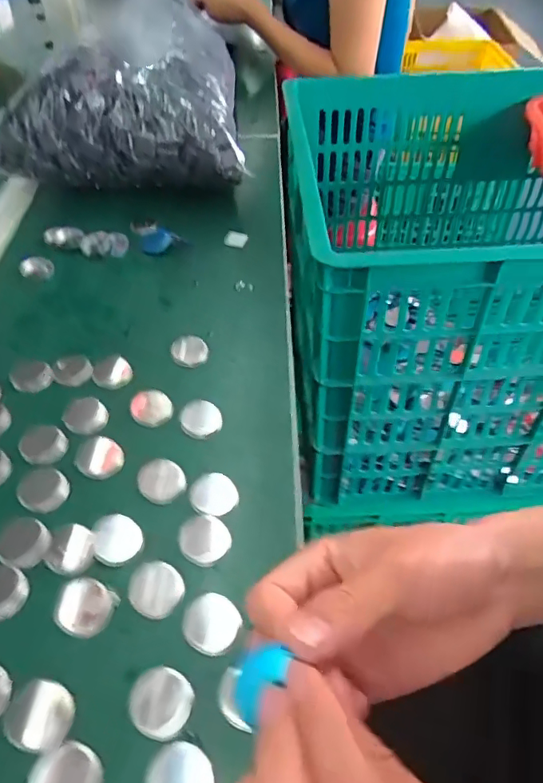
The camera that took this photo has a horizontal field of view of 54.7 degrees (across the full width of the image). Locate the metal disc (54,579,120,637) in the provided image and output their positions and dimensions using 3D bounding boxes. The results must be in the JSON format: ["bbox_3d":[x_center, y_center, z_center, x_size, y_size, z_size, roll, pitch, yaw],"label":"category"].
[{"bbox_3d":[-0.110,0.125,0.306,0.034,0.004,0.030,27,53,22],"label":"metal disc"}]

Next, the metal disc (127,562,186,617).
[{"bbox_3d":[-0.069,0.117,0.313,0.033,0.004,0.030,0,48,0],"label":"metal disc"}]

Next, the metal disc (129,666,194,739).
[{"bbox_3d":[-0.057,0.161,0.273,0.031,0.006,0.030,0,48,0],"label":"metal disc"}]

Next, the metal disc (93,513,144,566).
[{"bbox_3d":[-0.098,0.093,0.334,0.030,0.004,0.034,-12,49,-11],"label":"metal disc"}]

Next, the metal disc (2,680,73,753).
[{"bbox_3d":[-0.119,0.166,0.270,0.034,0.005,0.030,11,49,10],"label":"metal disc"}]

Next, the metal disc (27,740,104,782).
[{"bbox_3d":[-0.098,0.186,0.250,0.034,0.004,0.030,11,49,10],"label":"metal disc"}]

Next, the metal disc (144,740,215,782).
[{"bbox_3d":[-0.044,0.187,0.251,0.032,0.004,0.030,0,48,0],"label":"metal disc"}]

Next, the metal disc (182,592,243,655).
[{"bbox_3d":[-0.034,0.132,0.300,0.031,0.004,0.030,0,48,0],"label":"metal disc"}]

